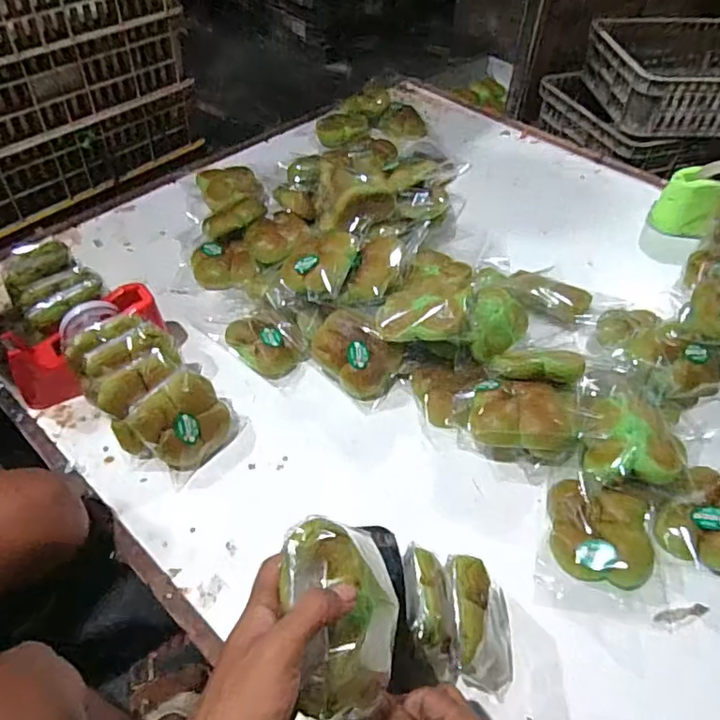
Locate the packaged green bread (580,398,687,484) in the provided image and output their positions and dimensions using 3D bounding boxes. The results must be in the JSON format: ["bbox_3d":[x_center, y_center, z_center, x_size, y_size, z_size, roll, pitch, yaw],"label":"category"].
[{"bbox_3d":[0.319,0.097,0.661,0.111,0.048,0.107,1,48,-1],"label":"packaged green bread"}]

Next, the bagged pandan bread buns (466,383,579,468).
[{"bbox_3d":[0.201,0.078,0.713,0.128,0.068,0.090,3,49,4],"label":"bagged pandan bread buns"}]

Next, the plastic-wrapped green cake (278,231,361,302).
[{"bbox_3d":[-0.059,-0.147,0.836,0.113,0.051,0.138,12,49,8],"label":"plastic-wrapped green cake"}]

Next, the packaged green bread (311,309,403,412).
[{"bbox_3d":[-0.007,-0.004,0.784,0.121,0.076,0.080,30,56,25],"label":"packaged green bread"}]

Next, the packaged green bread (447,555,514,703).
[{"bbox_3d":[0.118,0.254,0.549,0.077,0.102,0.104,6,49,7],"label":"packaged green bread"}]

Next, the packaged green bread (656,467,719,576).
[{"bbox_3d":[0.398,0.177,0.644,0.104,0.042,0.118,19,52,17],"label":"packaged green bread"}]

